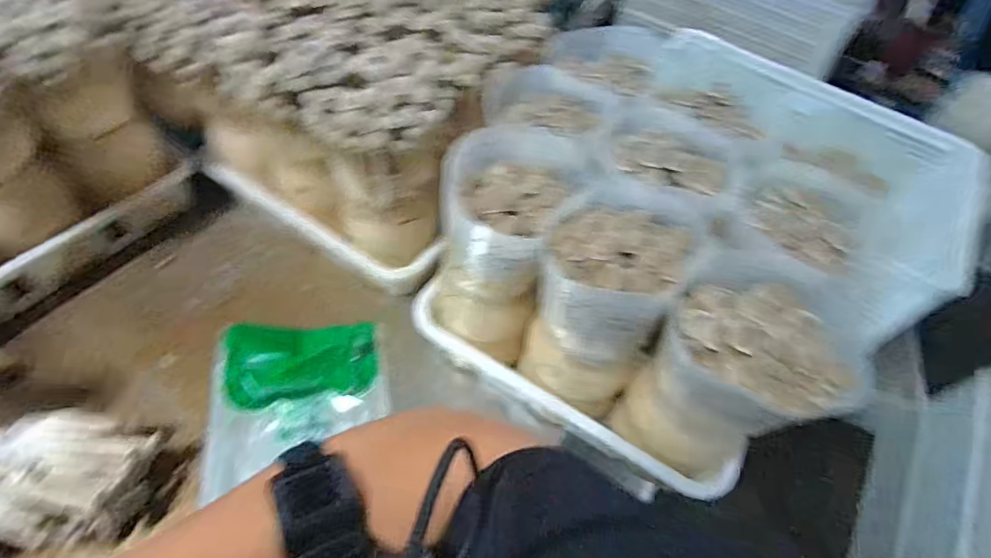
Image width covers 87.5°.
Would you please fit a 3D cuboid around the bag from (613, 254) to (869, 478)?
[{"bbox_3d":[0.229,0.115,0.558,0.133,0.273,0.139,18,54,7],"label":"bag"}]

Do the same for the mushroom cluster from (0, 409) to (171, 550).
[{"bbox_3d":[-0.476,0.221,0.581,0.174,0.068,0.141,6,54,-1],"label":"mushroom cluster"}]

